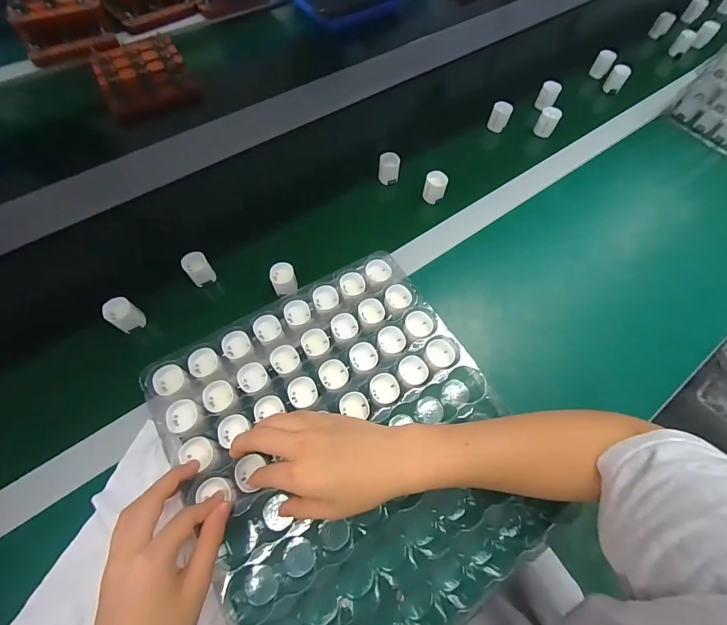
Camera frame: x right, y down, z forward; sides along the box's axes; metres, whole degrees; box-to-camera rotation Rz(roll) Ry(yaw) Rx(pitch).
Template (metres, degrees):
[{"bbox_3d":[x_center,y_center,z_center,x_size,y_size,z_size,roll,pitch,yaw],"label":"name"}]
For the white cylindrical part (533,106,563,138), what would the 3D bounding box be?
[{"bbox_3d":[0.315,-0.326,0.584,0.031,0.038,0.027,26,65,10],"label":"white cylindrical part"}]

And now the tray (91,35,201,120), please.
[{"bbox_3d":[-0.411,-0.447,0.642,0.149,0.039,0.193,-27,68,-15],"label":"tray"}]

